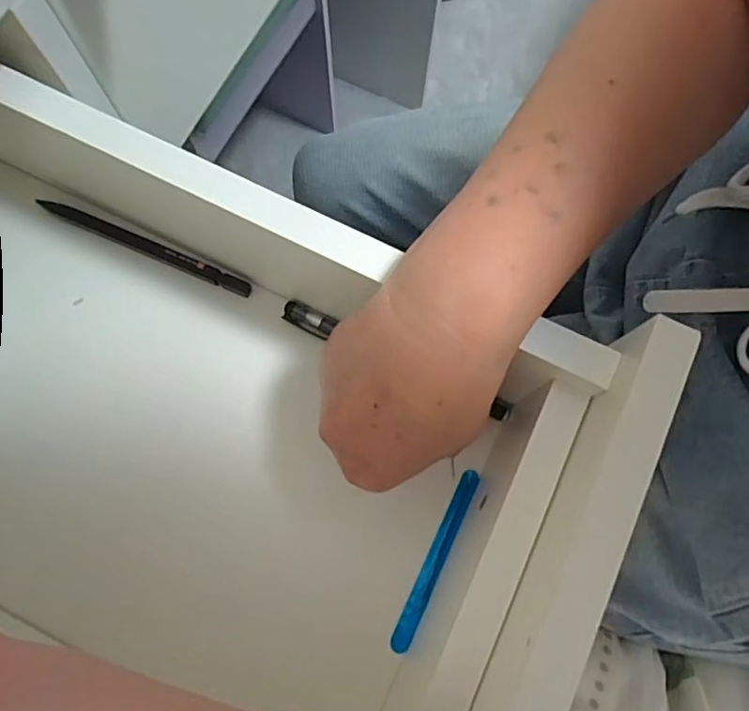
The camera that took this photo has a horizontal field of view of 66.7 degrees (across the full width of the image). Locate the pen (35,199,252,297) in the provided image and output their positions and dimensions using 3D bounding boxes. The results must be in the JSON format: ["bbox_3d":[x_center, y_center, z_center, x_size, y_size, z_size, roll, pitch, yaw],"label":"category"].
[{"bbox_3d":[-0.137,-0.065,0.341,0.134,0.014,0.009,21,70,6],"label":"pen"}]

